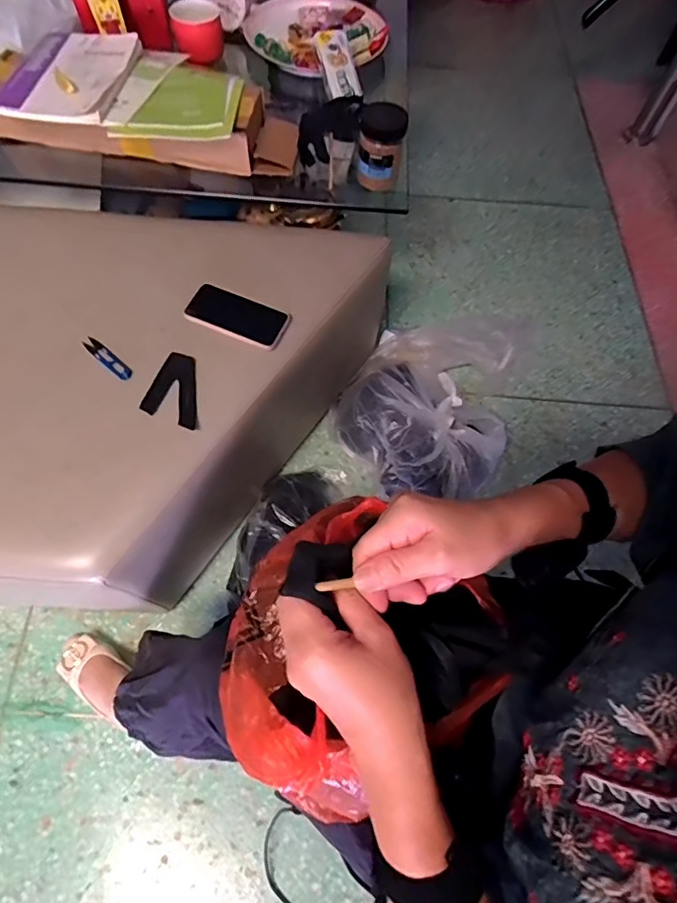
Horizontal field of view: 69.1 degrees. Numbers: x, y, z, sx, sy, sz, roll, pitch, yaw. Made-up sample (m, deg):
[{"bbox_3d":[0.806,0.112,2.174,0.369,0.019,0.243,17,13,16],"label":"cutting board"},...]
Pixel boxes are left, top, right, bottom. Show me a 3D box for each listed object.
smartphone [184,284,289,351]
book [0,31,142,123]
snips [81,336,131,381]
[{"bbox_3d":[-0.163,-0.216,0.787,0.156,0.013,0.076,20,67,4],"label":"smartphone"},{"bbox_3d":[-0.468,-0.664,0.858,0.188,0.024,0.265,6,64,0],"label":"book"},{"bbox_3d":[-0.351,-0.142,0.747,0.108,0.006,0.021,39,68,15],"label":"snips"}]

